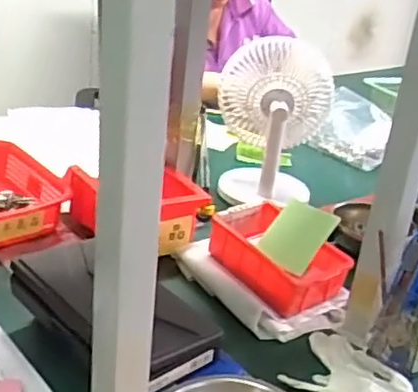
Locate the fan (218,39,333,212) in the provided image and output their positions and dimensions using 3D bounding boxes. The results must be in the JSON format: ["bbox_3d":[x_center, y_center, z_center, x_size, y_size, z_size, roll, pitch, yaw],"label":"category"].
[{"bbox_3d":[0.093,-0.106,0.957,0.149,0.221,0.105,4,25,-7],"label":"fan"}]

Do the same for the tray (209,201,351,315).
[{"bbox_3d":[0.078,0.071,0.764,0.116,0.059,0.146,-9,29,-31],"label":"tray"}]

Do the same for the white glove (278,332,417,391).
[{"bbox_3d":[0.149,0.168,0.609,0.147,0.025,0.114,21,29,28],"label":"white glove"}]

